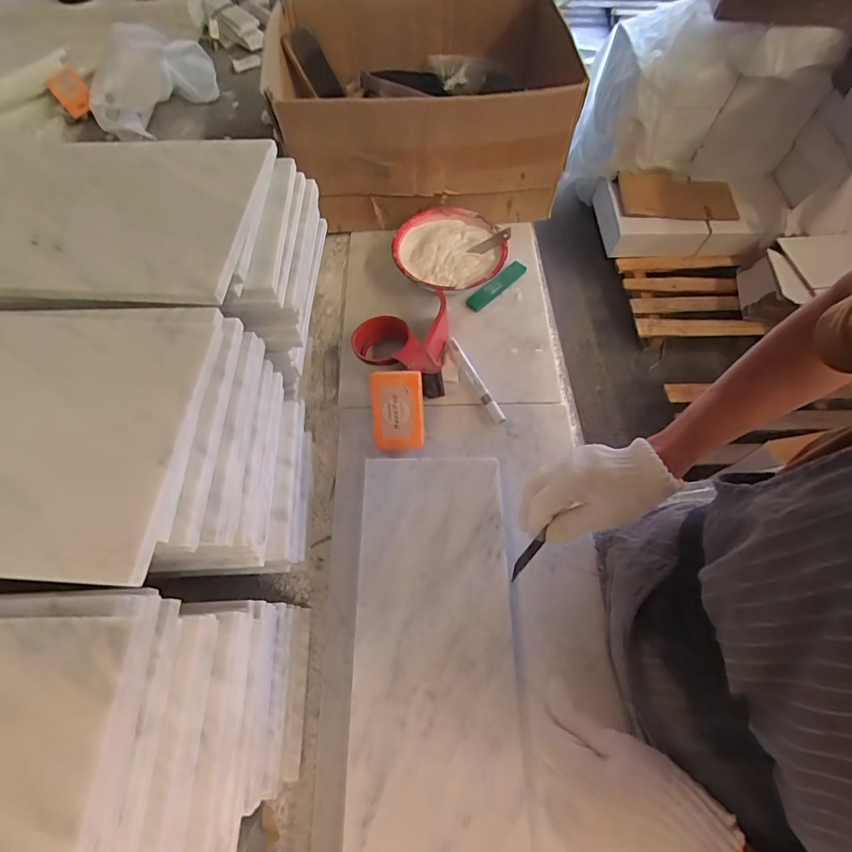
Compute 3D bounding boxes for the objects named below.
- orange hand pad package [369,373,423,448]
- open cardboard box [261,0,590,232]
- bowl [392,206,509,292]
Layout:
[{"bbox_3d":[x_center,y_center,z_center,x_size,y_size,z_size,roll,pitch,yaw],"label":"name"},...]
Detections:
[{"bbox_3d":[-0.035,-0.020,0.548,0.062,0.016,0.097,-3,104,-3],"label":"orange hand pad package"},{"bbox_3d":[0.010,-0.567,0.732,0.457,0.196,0.406,-3,66,-1],"label":"open cardboard box"},{"bbox_3d":[0.039,-0.267,0.686,0.162,0.056,0.169,0,66,0],"label":"bowl"}]

